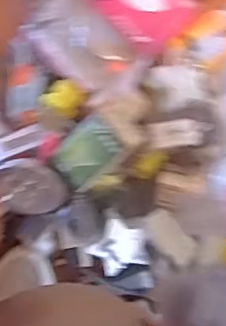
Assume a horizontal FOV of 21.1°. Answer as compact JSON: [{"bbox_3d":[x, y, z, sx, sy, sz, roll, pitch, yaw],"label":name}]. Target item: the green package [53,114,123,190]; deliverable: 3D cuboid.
[{"bbox_3d":[-0.028,-0.011,0.642,0.076,0.013,0.050,-43,84,27],"label":"green package"}]

